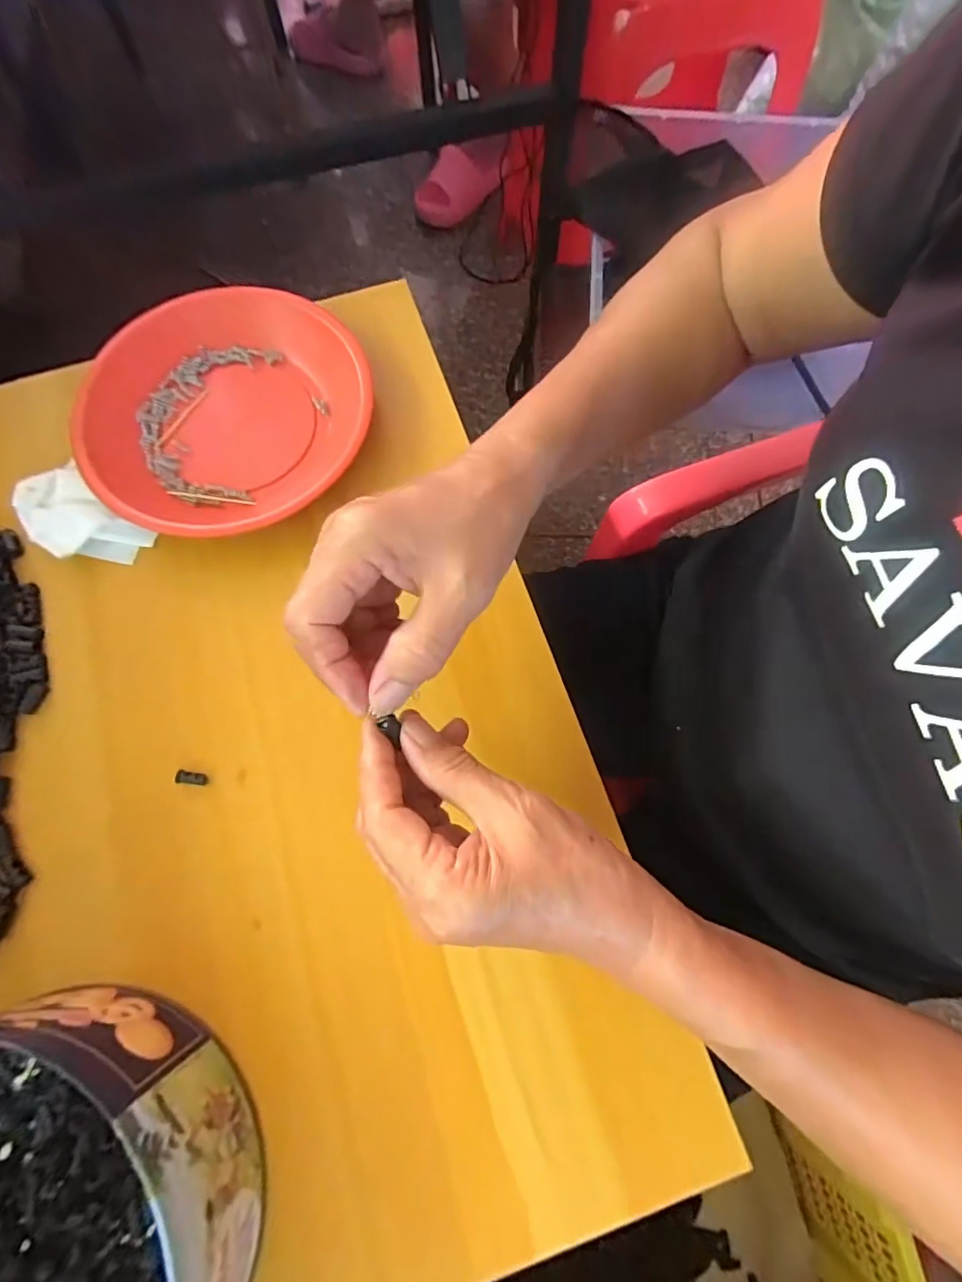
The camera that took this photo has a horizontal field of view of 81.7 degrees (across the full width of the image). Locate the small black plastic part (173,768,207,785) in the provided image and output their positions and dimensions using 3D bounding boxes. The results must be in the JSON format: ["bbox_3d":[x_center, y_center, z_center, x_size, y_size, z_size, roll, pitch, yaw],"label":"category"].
[{"bbox_3d":[-0.168,0.079,0.322,0.018,0.004,0.008,3,72,1],"label":"small black plastic part"}]

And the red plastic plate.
[{"bbox_3d":[-0.176,-0.161,0.387,0.172,0.034,0.194,43,77,12],"label":"red plastic plate"}]

